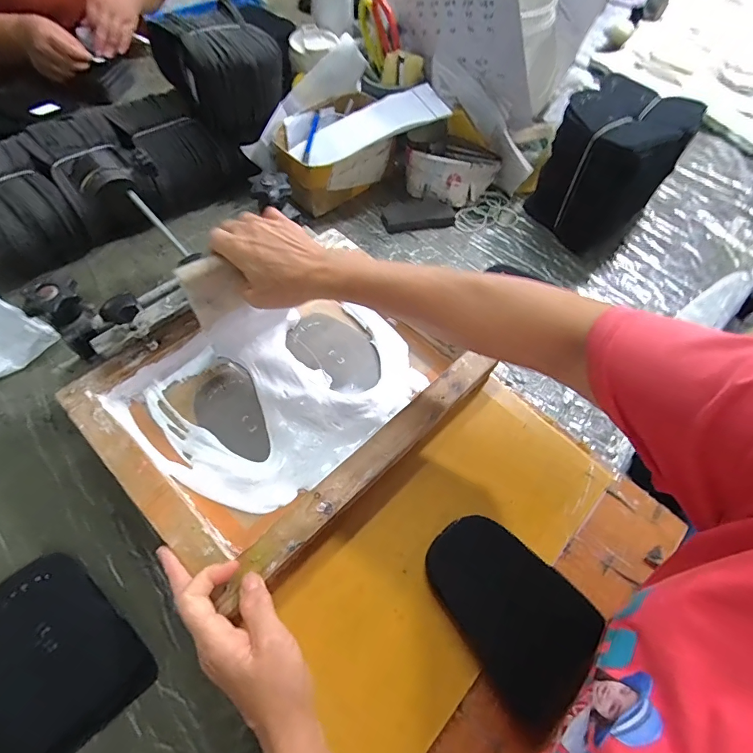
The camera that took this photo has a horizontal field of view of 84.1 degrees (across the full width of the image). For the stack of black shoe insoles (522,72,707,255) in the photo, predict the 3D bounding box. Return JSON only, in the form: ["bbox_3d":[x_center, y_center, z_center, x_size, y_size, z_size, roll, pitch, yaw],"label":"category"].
[{"bbox_3d":[0.336,-0.310,0.622,0.144,0.161,0.215,39,65,18],"label":"stack of black shoe insoles"}]

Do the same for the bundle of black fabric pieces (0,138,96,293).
[{"bbox_3d":[-0.489,-0.218,0.566,0.128,0.101,0.151,-34,67,-21],"label":"bundle of black fabric pieces"}]

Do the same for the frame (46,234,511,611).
[{"bbox_3d":[-0.092,0.013,0.429,0.327,0.037,0.263,-39,69,-23],"label":"frame"}]

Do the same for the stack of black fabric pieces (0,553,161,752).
[{"bbox_3d":[-0.281,0.237,0.352,0.116,0.026,0.148,-39,69,-23],"label":"stack of black fabric pieces"}]

